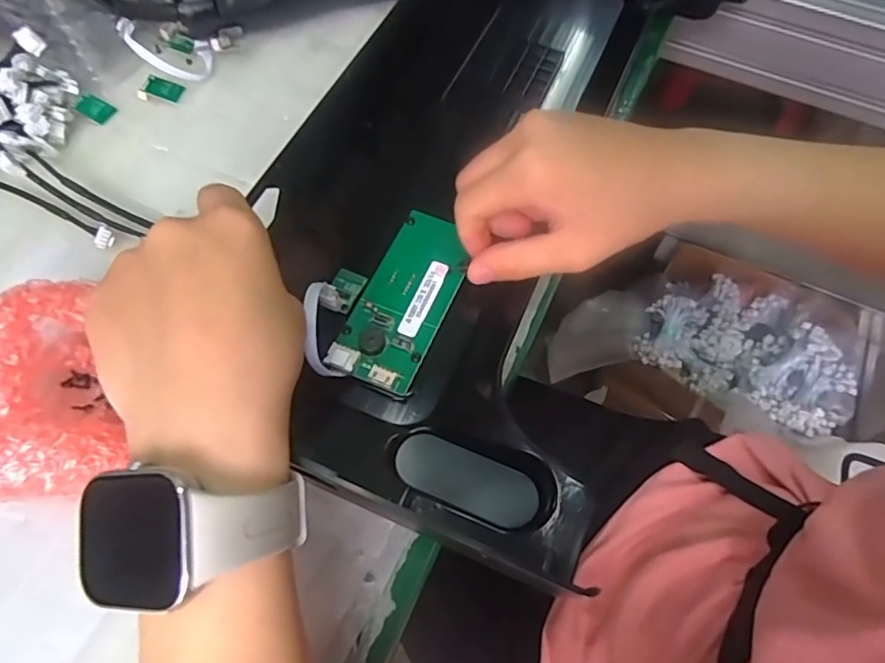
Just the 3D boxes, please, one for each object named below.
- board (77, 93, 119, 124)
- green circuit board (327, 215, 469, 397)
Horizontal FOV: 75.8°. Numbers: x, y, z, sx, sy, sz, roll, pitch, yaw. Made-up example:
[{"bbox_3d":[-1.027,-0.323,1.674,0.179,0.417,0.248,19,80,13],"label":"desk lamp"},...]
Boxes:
[{"bbox_3d":[-0.236,-0.152,0.388,0.024,0.004,0.017,34,69,-8],"label":"board"},{"bbox_3d":[-0.019,-0.020,0.312,0.047,0.008,0.110,18,61,9],"label":"green circuit board"}]

